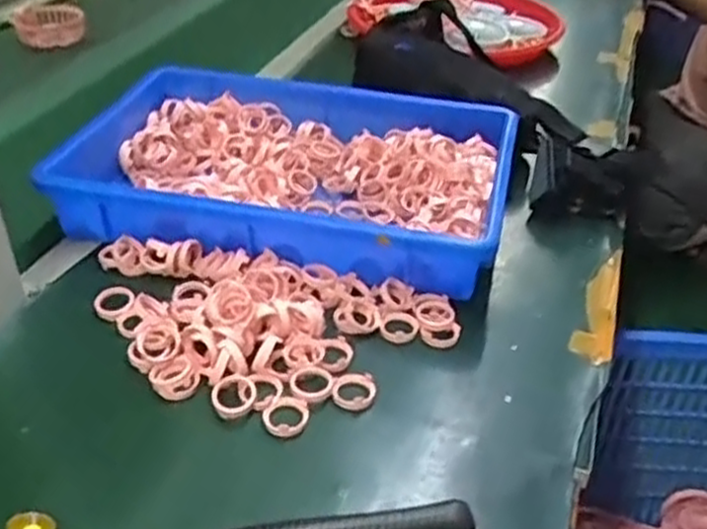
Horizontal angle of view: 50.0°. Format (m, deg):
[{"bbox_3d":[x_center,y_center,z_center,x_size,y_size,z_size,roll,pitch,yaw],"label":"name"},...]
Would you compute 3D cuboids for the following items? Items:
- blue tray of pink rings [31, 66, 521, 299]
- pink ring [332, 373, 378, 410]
[{"bbox_3d":[-0.049,-0.085,0.668,0.361,0.061,0.242,10,37,10],"label":"blue tray of pink rings"},{"bbox_3d":[0.000,0.082,0.494,0.028,0.007,0.029,5,36,3],"label":"pink ring"}]

